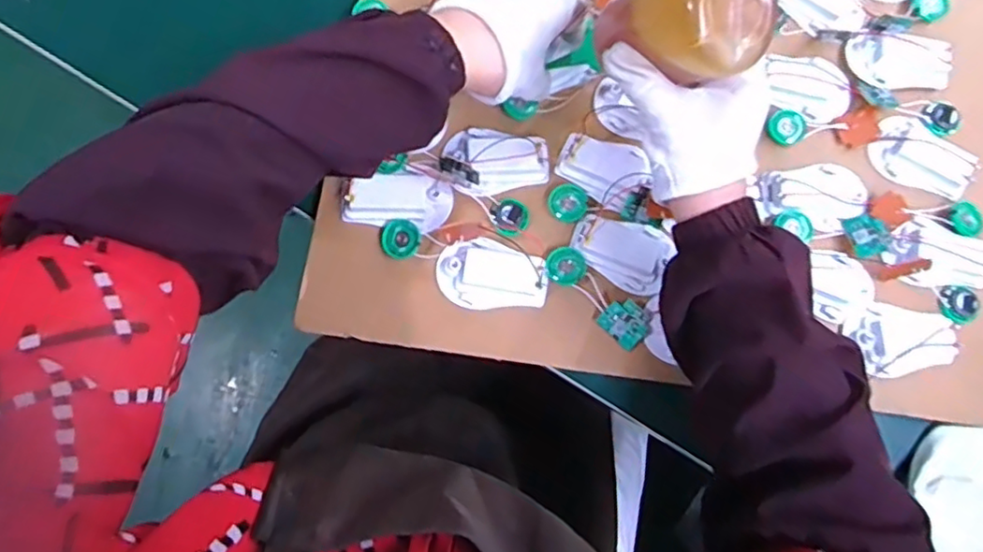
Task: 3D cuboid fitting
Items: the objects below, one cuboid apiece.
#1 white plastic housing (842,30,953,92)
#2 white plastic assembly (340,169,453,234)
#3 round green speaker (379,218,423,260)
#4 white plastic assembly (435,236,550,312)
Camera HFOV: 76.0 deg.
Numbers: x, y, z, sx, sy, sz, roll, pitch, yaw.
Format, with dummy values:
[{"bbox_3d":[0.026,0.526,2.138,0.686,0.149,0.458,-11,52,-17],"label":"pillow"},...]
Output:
[{"bbox_3d":[0.331,-0.173,0.505,0.079,0.018,0.040,6,79,1],"label":"white plastic housing"},{"bbox_3d":[-0.070,-0.057,0.461,0.078,0.014,0.043,7,79,1],"label":"white plastic assembly"},{"bbox_3d":[-0.067,-0.027,0.461,0.029,0.009,0.028,0,79,0],"label":"round green speaker"},{"bbox_3d":[0.001,-0.002,0.457,0.080,0.021,0.052,5,79,1],"label":"white plastic assembly"}]

